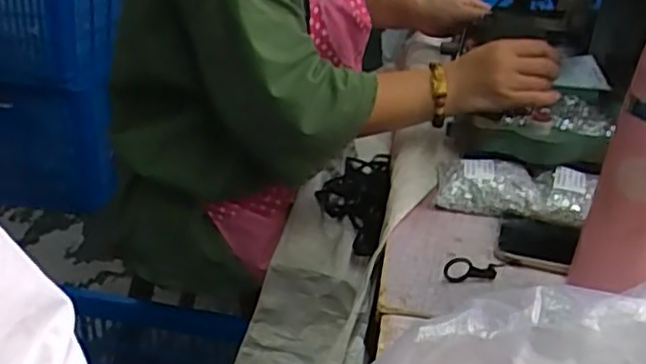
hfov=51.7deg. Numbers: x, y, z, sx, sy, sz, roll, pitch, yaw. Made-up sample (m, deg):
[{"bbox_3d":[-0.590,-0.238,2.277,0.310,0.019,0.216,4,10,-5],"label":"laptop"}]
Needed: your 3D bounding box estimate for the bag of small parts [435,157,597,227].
[{"bbox_3d":[0.193,0.009,0.680,0.151,0.037,0.069,12,31,13],"label":"bag of small parts"}]

